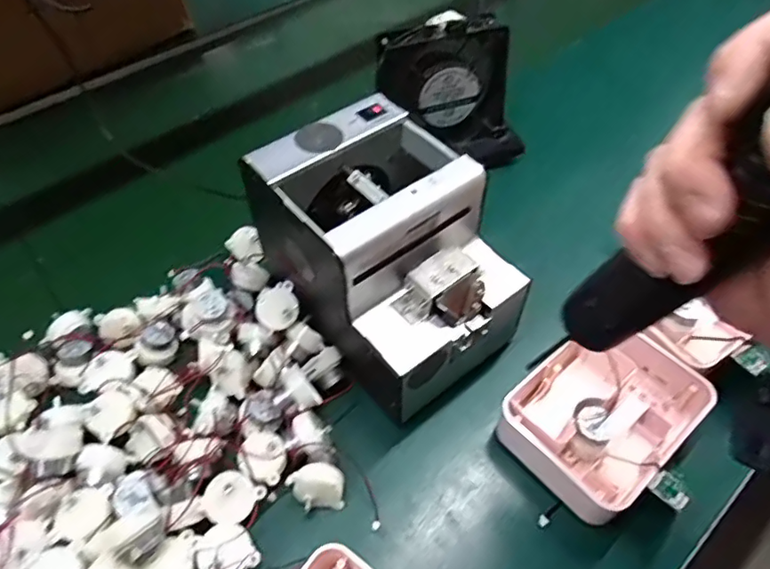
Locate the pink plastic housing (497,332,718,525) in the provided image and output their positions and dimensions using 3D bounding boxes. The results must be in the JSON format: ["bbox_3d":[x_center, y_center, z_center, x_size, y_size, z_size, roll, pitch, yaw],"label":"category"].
[{"bbox_3d":[0.159,0.092,0.396,0.136,0.045,0.099,-35,56,-23],"label":"pink plastic housing"}]

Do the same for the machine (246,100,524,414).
[{"bbox_3d":[0.003,-0.017,0.419,0.131,0.161,0.175,-32,55,-21],"label":"machine"}]

